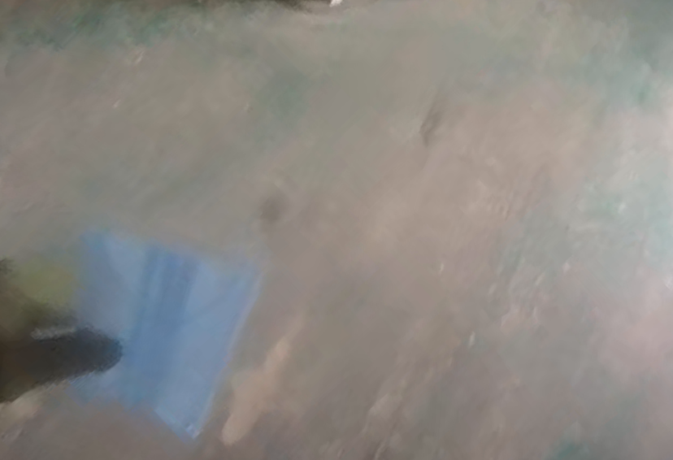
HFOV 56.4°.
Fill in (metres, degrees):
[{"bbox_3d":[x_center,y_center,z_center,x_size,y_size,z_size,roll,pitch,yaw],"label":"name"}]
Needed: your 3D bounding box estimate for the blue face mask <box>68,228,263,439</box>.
[{"bbox_3d":[-0.118,0.068,0.401,0.109,0.166,0.015,23,37,5],"label":"blue face mask"}]

